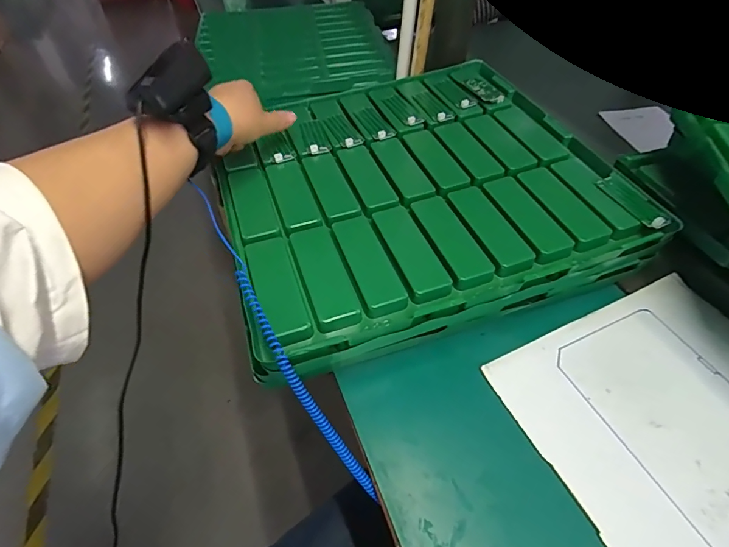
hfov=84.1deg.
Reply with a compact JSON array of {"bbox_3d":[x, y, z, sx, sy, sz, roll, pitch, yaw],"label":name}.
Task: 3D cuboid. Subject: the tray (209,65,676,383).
[{"bbox_3d":[0.050,-0.091,0.448,0.390,0.060,0.344,-16,51,-13],"label":"tray"}]

